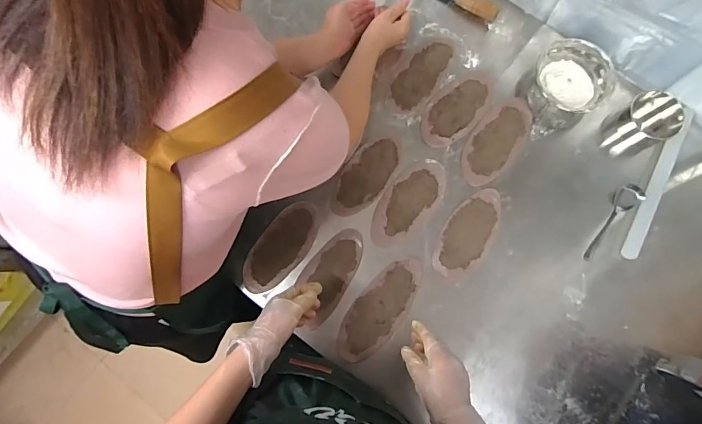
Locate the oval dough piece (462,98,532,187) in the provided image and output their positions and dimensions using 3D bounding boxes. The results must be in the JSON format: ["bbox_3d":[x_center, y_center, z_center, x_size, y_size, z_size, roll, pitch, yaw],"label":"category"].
[{"bbox_3d":[0.277,-0.139,0.759,0.089,0.006,0.196,35,82,6],"label":"oval dough piece"}]

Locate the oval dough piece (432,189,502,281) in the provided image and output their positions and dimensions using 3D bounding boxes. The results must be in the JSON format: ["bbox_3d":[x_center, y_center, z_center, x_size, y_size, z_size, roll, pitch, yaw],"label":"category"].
[{"bbox_3d":[0.216,0.039,0.727,0.085,0.004,0.181,31,81,6],"label":"oval dough piece"}]

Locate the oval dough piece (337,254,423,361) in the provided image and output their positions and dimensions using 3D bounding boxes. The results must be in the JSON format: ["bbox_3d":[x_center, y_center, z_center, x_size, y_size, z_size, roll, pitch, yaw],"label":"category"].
[{"bbox_3d":[0.053,0.171,0.709,0.087,0.007,0.210,37,82,6],"label":"oval dough piece"}]

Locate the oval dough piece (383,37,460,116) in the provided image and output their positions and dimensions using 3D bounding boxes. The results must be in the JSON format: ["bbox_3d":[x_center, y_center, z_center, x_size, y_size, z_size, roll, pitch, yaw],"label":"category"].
[{"bbox_3d":[0.139,-0.274,0.789,0.090,0.007,0.187,34,81,6],"label":"oval dough piece"}]

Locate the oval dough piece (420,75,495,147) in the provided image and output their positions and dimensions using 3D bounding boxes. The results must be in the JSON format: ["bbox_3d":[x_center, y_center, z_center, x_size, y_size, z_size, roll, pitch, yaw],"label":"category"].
[{"bbox_3d":[0.205,-0.200,0.769,0.091,0.004,0.174,43,82,7],"label":"oval dough piece"}]

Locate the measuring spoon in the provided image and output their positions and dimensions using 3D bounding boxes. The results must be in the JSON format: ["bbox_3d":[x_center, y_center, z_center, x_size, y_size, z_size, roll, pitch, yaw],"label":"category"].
[{"bbox_3d":[0.474,0.014,0.729,0.040,0.028,0.164,42,82,7],"label":"measuring spoon"}]

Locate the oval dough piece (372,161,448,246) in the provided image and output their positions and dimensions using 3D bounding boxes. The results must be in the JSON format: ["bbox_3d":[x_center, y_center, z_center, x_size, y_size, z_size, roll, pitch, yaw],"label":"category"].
[{"bbox_3d":[0.103,-0.019,0.737,0.090,0.004,0.185,40,82,7],"label":"oval dough piece"}]

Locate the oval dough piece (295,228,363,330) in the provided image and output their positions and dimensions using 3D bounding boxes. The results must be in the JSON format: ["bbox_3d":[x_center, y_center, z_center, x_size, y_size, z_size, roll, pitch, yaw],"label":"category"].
[{"bbox_3d":[-0.041,0.113,0.715,0.081,0.007,0.182,30,81,5],"label":"oval dough piece"}]

